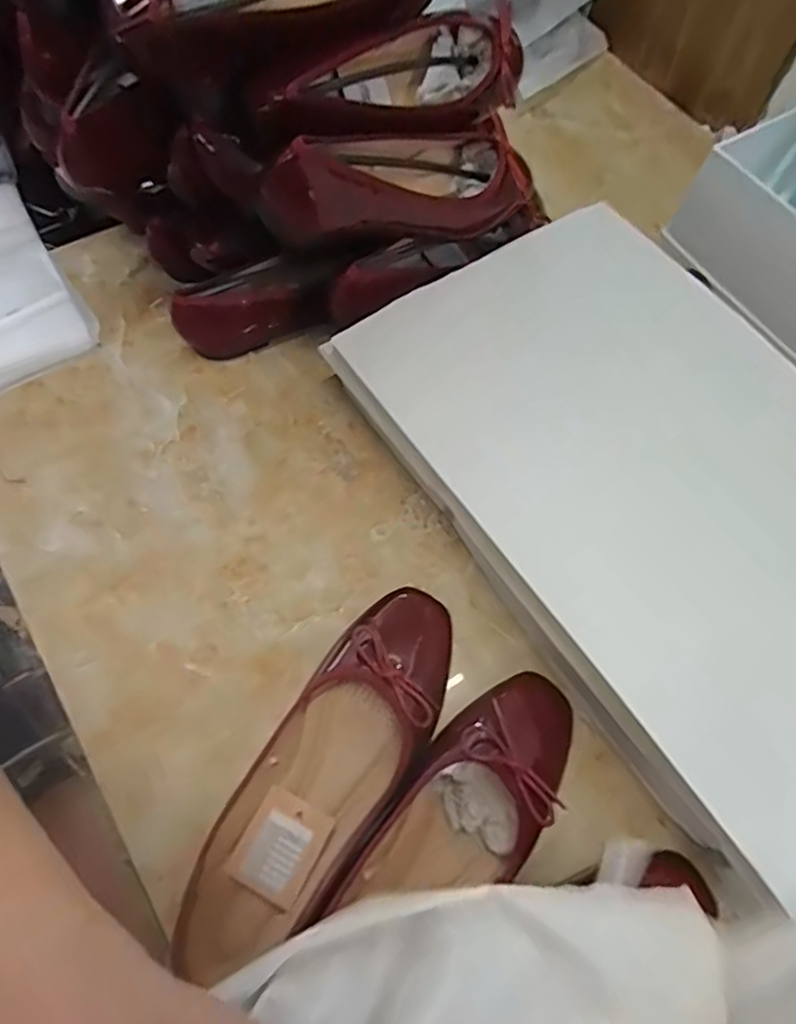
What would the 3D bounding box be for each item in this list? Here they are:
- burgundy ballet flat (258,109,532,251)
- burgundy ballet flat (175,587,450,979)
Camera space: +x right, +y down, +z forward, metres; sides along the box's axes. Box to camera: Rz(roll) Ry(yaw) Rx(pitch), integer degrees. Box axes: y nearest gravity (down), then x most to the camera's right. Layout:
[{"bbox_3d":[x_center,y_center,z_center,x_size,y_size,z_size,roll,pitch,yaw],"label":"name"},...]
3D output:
[{"bbox_3d":[0.008,-0.225,0.435,0.238,0.086,0.063,-29,70,-36],"label":"burgundy ballet flat"},{"bbox_3d":[-0.040,0.157,0.371,0.077,0.047,0.236,33,68,10],"label":"burgundy ballet flat"}]

